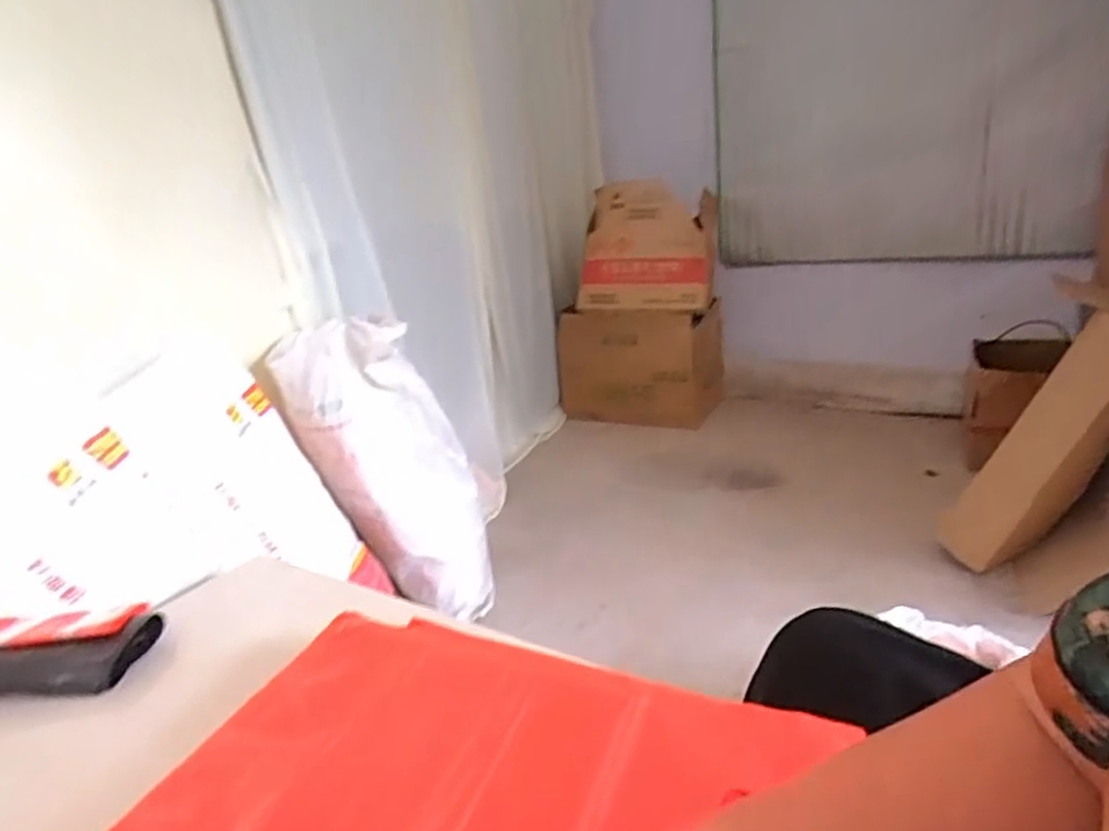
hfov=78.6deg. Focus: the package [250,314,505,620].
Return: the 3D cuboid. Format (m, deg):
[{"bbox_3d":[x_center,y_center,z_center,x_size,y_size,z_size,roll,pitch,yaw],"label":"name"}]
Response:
[{"bbox_3d":[-0.318,0.128,1.435,0.299,0.704,0.149,-29,23,-5],"label":"package"}]

